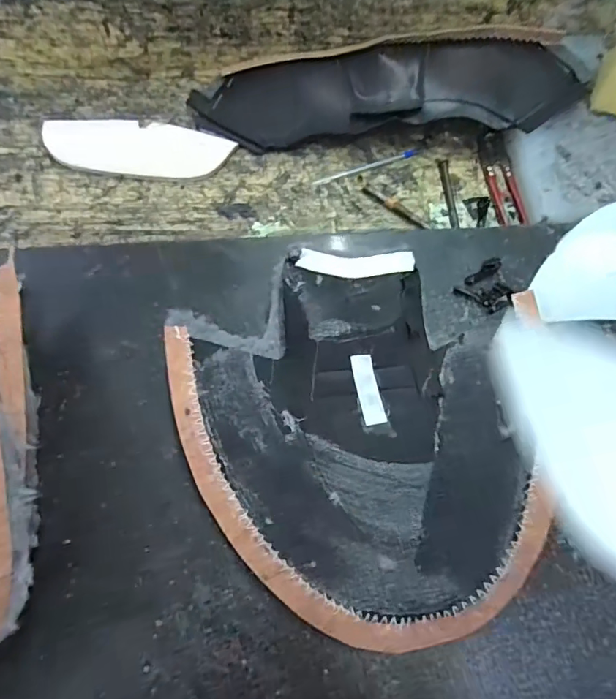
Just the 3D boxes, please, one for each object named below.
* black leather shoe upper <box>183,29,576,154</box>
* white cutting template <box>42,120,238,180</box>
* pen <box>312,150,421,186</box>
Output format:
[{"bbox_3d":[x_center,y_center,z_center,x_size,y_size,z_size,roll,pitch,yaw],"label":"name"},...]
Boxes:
[{"bbox_3d":[0.063,-0.232,0.425,0.330,0.048,0.105,1,68,-1],"label":"black leather shoe upper"},{"bbox_3d":[-0.148,-0.177,0.417,0.159,0.007,0.057,6,68,1],"label":"white cutting template"},{"bbox_3d":[0.053,-0.160,0.418,0.101,0.004,0.007,-20,70,-9],"label":"pen"}]

